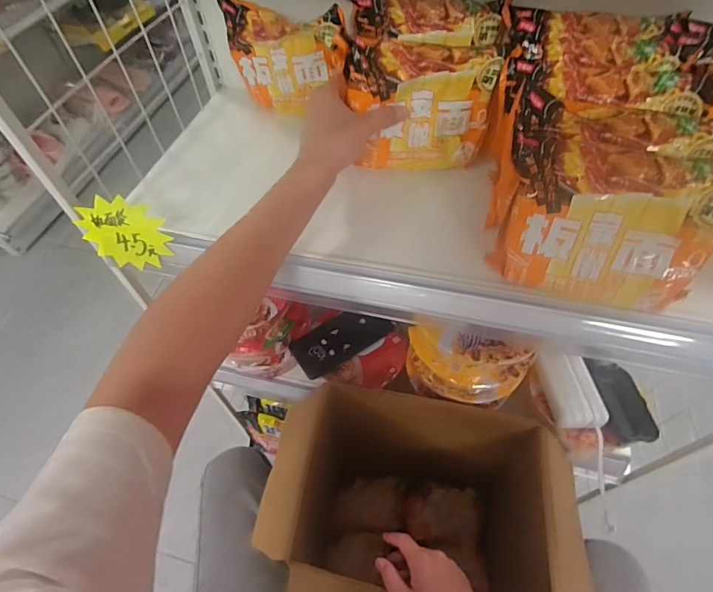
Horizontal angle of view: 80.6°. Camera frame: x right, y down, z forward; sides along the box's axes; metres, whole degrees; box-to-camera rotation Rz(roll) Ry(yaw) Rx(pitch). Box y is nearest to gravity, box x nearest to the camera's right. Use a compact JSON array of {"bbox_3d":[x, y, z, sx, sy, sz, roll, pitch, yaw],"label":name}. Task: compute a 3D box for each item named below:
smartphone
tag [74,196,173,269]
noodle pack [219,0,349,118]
[{"bbox_3d":[-0.024,0.067,0.686,0.159,0.013,0.078,-32,62,-14],"label":"smartphone"},{"bbox_3d":[-0.246,-0.066,0.447,0.097,0.074,0.009,17,33,1],"label":"tag"},{"bbox_3d":[-0.085,-0.291,0.527,0.151,0.122,0.036,20,59,18],"label":"noodle pack"}]

